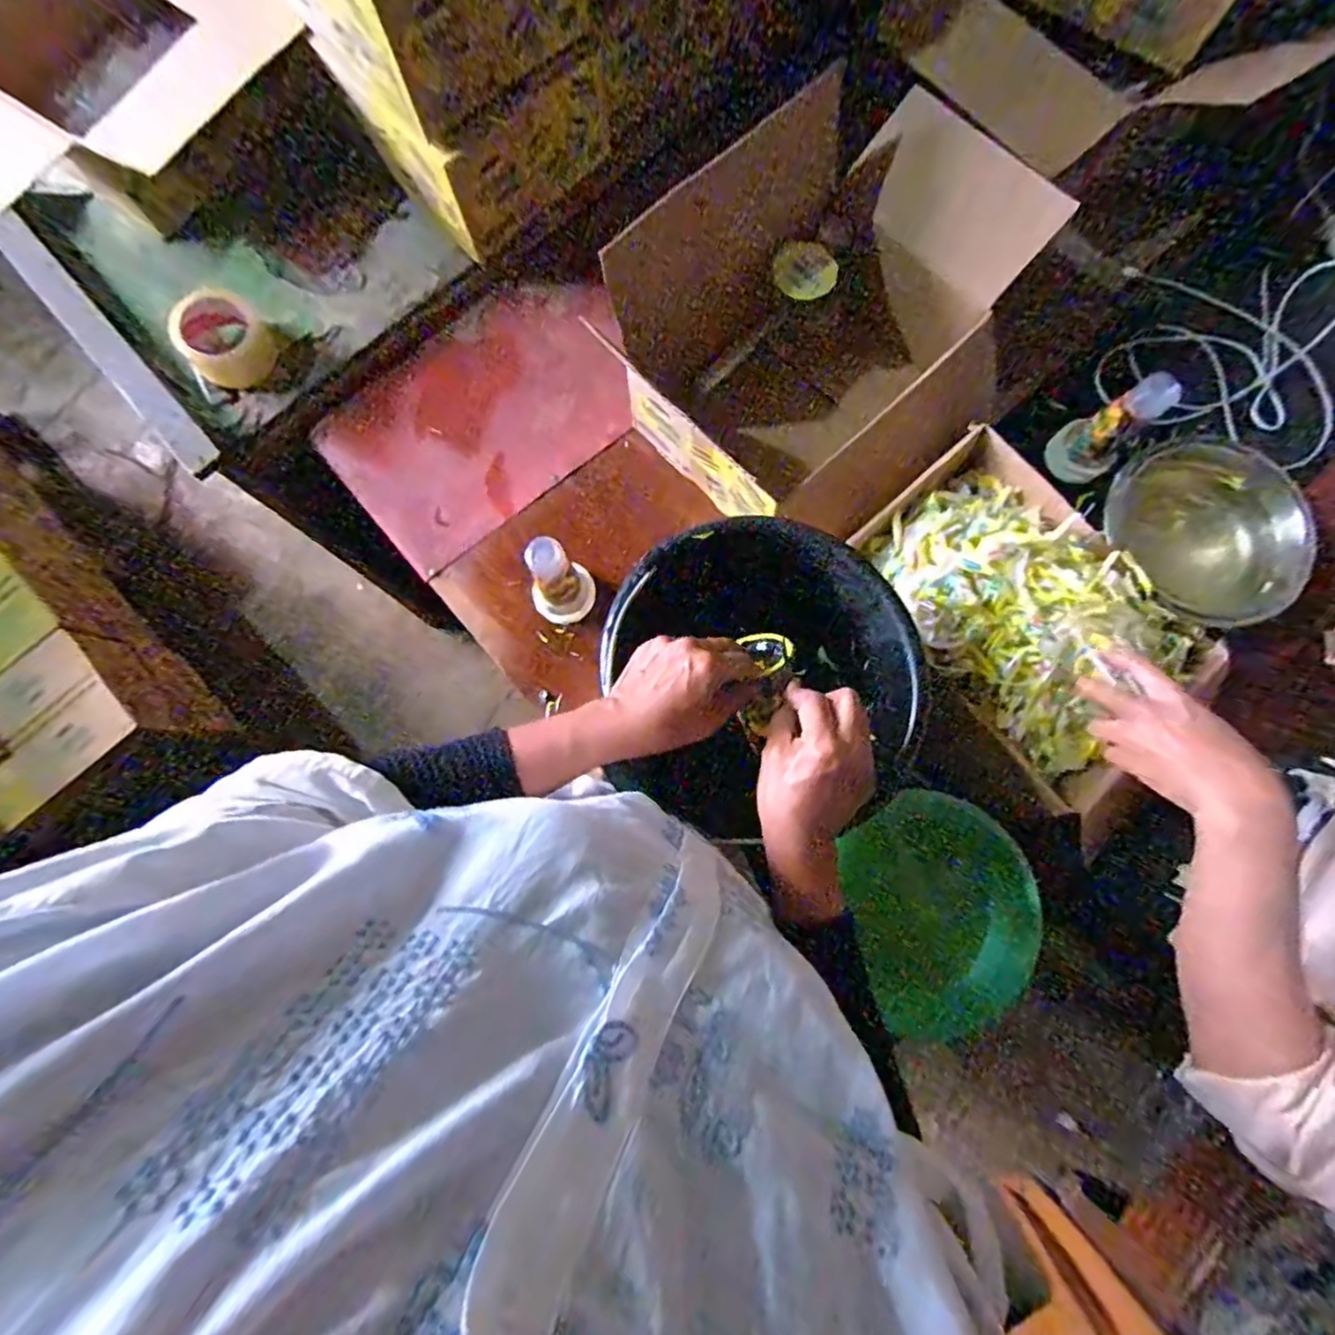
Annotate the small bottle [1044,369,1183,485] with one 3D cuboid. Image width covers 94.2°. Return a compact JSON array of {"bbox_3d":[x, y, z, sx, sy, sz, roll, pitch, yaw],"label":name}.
[{"bbox_3d":[0.509,-0.274,0.727,0.067,0.142,0.063,35,81,7],"label":"small bottle"}]

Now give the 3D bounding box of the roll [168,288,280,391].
[{"bbox_3d":[-0.549,-0.408,0.777,0.102,0.060,0.107,0,79,0],"label":"roll"}]

